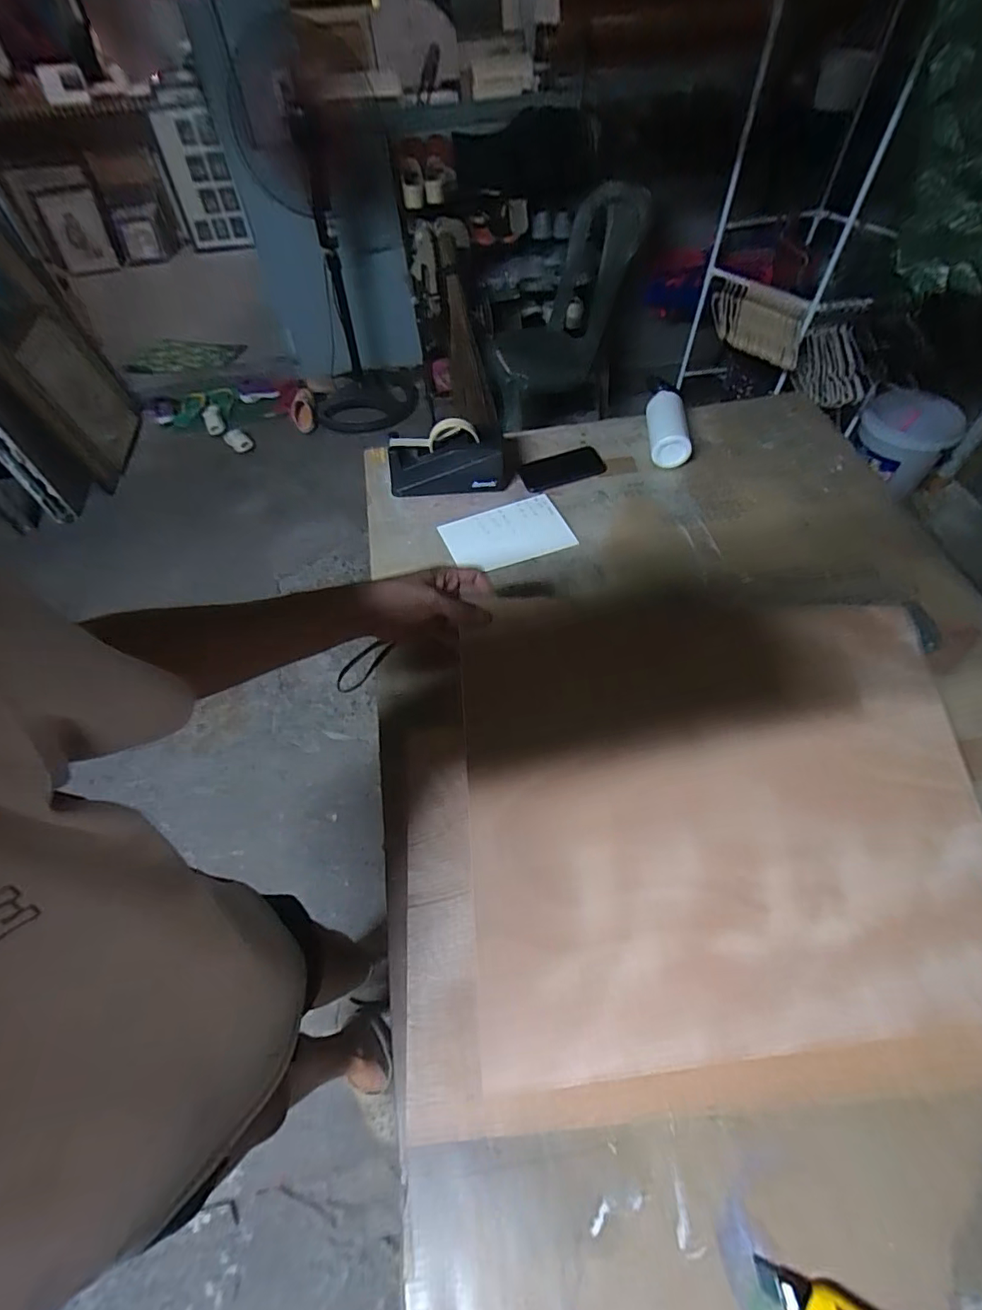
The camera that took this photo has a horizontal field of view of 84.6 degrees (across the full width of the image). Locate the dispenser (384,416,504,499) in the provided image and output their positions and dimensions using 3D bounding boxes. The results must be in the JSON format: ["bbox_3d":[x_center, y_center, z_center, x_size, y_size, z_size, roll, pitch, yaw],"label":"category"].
[{"bbox_3d":[-0.077,-0.336,0.934,0.199,0.110,0.067,-7,56,-3],"label":"dispenser"}]

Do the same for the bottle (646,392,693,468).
[{"bbox_3d":[0.320,-0.416,0.996,0.071,0.064,0.153,2,56,3],"label":"bottle"}]

